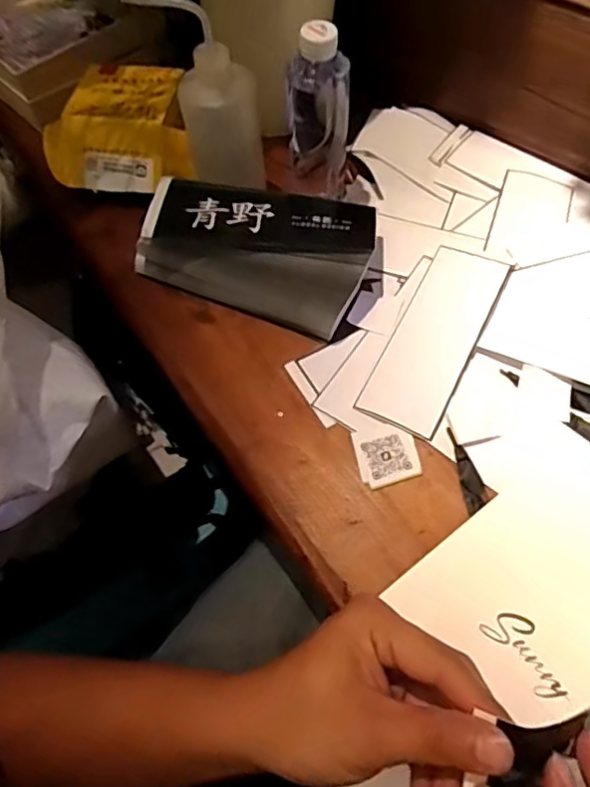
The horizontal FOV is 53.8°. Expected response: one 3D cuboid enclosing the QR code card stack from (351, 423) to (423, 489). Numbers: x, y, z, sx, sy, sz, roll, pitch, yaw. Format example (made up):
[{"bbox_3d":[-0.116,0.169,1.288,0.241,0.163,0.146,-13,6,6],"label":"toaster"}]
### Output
[{"bbox_3d":[0.076,0.049,0.482,0.050,0.004,0.051,-15,61,-6],"label":"QR code card stack"}]

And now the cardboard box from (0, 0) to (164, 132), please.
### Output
[{"bbox_3d":[-0.298,-0.458,0.726,0.210,0.072,0.249,-36,65,-17],"label":"cardboard box"}]

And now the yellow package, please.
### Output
[{"bbox_3d":[-0.186,-0.293,0.634,0.161,0.056,0.128,3,60,5],"label":"yellow package"}]

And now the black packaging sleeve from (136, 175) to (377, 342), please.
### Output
[{"bbox_3d":[-0.035,-0.142,0.560,0.221,0.065,0.132,16,62,12],"label":"black packaging sleeve"}]

